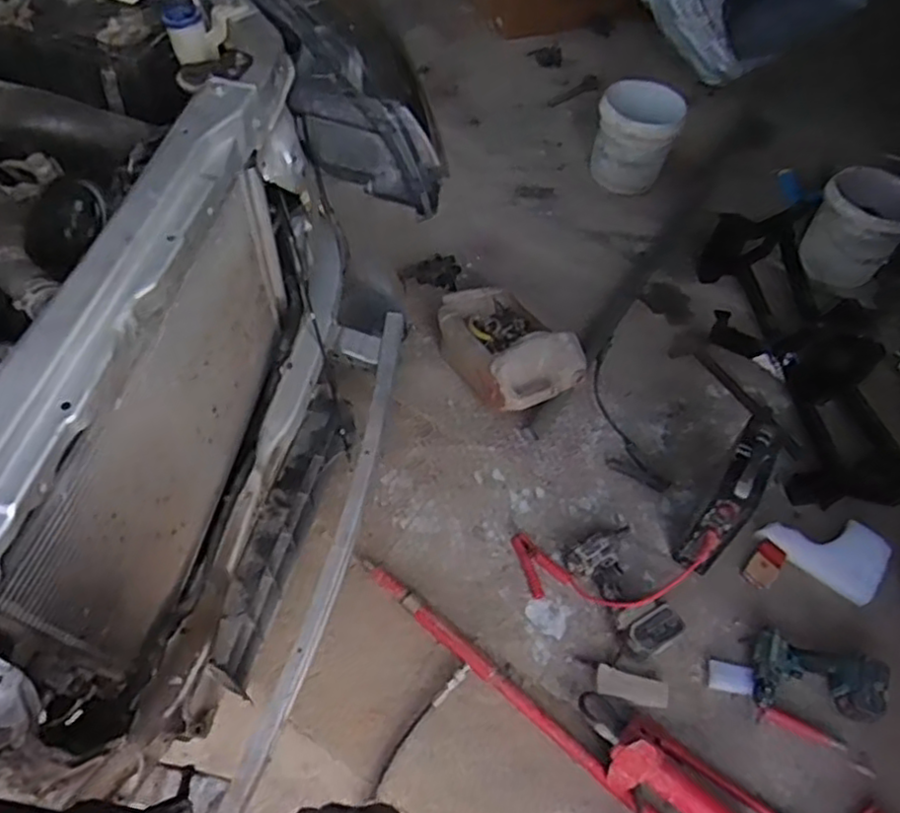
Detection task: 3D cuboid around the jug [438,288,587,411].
[{"bbox_3d":[0.127,-0.149,1.716,0.245,0.190,0.395,-26,61,-23],"label":"jug"}]

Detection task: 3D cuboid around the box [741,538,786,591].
[{"bbox_3d":[0.676,0.339,1.531,0.061,0.016,0.108,38,59,20],"label":"box"}]

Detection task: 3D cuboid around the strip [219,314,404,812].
[{"bbox_3d":[-0.190,0.213,1.174,0.067,0.063,0.898,13,54,4],"label":"strip"}]

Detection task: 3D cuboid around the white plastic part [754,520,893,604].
[{"bbox_3d":[0.821,0.292,1.536,0.242,0.054,0.167,37,59,20],"label":"white plastic part"}]

